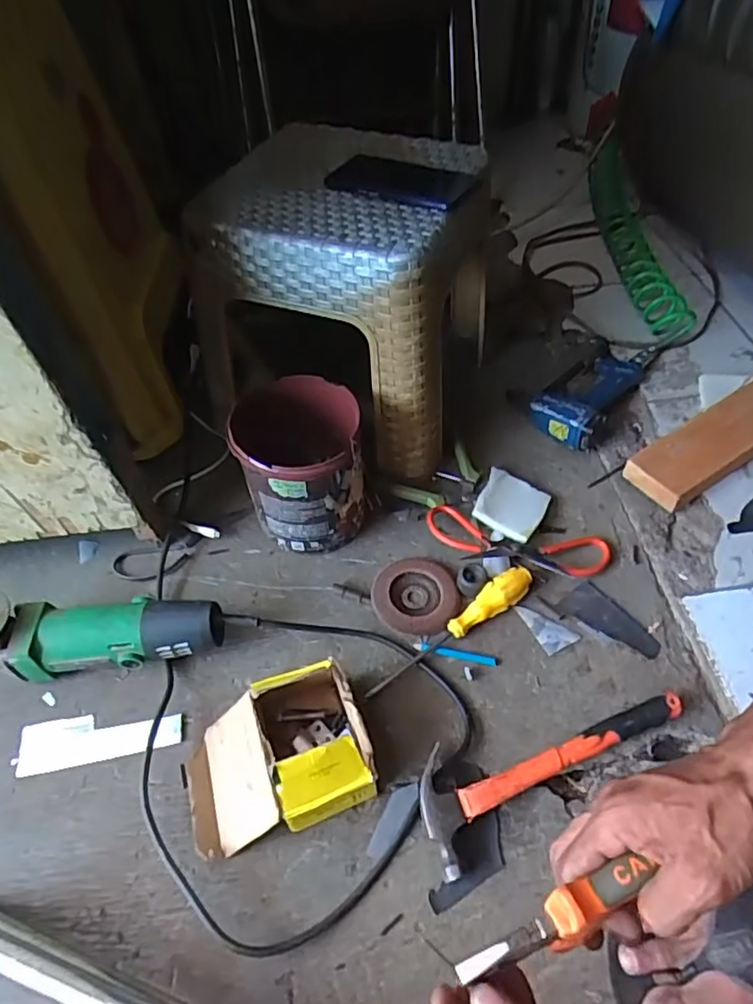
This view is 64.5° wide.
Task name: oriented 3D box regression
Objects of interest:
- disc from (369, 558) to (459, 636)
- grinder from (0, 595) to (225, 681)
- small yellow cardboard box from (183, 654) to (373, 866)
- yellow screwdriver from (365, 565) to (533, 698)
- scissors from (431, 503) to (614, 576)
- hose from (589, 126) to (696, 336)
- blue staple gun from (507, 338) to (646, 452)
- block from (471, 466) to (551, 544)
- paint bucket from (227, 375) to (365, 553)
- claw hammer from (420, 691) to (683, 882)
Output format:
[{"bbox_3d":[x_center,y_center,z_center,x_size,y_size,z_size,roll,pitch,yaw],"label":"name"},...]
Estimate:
[{"bbox_3d":[0.043,0.101,0.658,0.094,0.016,0.093,-2,51,2],"label":"disc"},{"bbox_3d":[-0.285,0.135,0.599,0.260,0.086,0.066,-4,51,0],"label":"grinder"},{"bbox_3d":[-0.091,0.218,0.521,0.158,0.085,0.115,-17,52,-10],"label":"small yellow cardboard box"},{"bbox_3d":[0.081,0.132,0.621,0.216,0.025,0.030,-32,56,-21],"label":"yellow screwdriver"},{"bbox_3d":[0.161,0.047,0.687,0.208,0.022,0.071,9,52,10],"label":"scissors"},{"bbox_3d":[0.475,-0.523,1.123,0.076,0.074,0.690,0,51,3],"label":"hose"},{"bbox_3d":[0.298,-0.159,0.830,0.197,0.051,0.137,-30,55,-19],"label":"blue staple gun"},{"bbox_3d":[0.164,0.002,0.727,0.080,0.025,0.098,22,55,19],"label":"block"},{"bbox_3d":[-0.082,-0.036,0.684,0.131,0.161,0.138,-2,51,2],"label":"paint bucket"},{"bbox_3d":[0.156,0.225,0.541,0.262,0.025,0.082,-23,53,-15],"label":"claw hammer"}]

